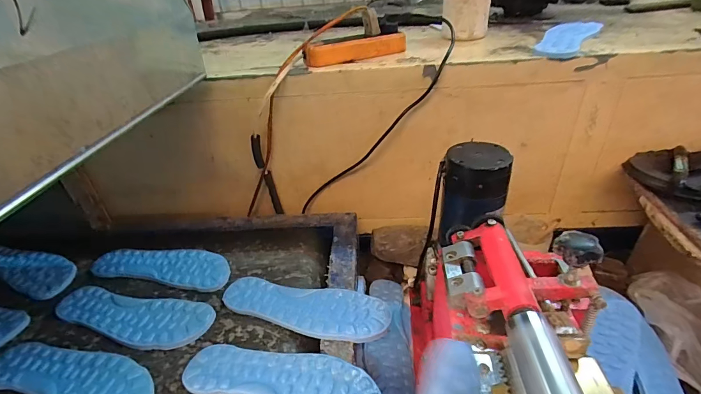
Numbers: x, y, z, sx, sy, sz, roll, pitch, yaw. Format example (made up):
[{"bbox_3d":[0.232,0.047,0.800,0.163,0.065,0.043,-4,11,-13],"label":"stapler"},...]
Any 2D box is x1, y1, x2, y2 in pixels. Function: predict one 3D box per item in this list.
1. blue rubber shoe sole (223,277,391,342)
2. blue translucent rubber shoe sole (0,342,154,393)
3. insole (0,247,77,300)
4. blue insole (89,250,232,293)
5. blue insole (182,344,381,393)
[{"bbox_3d":[-0.071,0.160,0.525,0.249,0.010,0.082,4,35,13],"label":"blue rubber shoe sole"},{"bbox_3d":[-0.353,0.231,0.460,0.253,0.009,0.080,8,36,18],"label":"blue translucent rubber shoe sole"},{"bbox_3d":[-0.592,0.127,0.655,0.244,0.016,0.080,9,36,20],"label":"insole"},{"bbox_3d":[-0.328,0.118,0.632,0.253,0.009,0.077,3,35,12],"label":"blue insole"},{"bbox_3d":[-0.082,0.218,0.432,0.250,0.007,0.078,7,36,17],"label":"blue insole"}]

